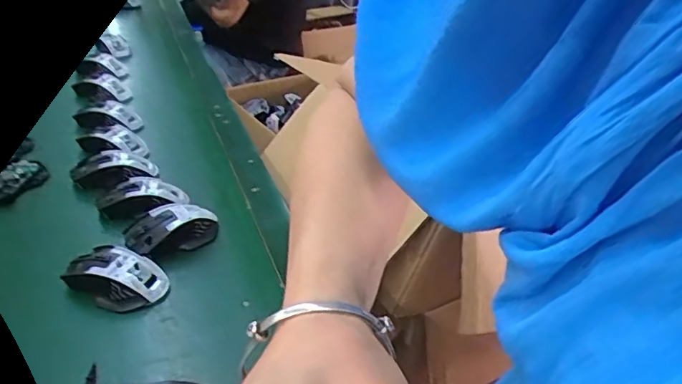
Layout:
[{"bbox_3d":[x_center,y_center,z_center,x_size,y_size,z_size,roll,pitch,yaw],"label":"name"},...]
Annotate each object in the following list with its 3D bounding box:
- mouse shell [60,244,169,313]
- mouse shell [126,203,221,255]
[{"bbox_3d":[-0.250,0.093,0.612,0.103,0.034,0.065,20,34,22],"label":"mouse shell"},{"bbox_3d":[-0.212,0.046,0.692,0.113,0.041,0.073,-20,39,-33],"label":"mouse shell"}]

